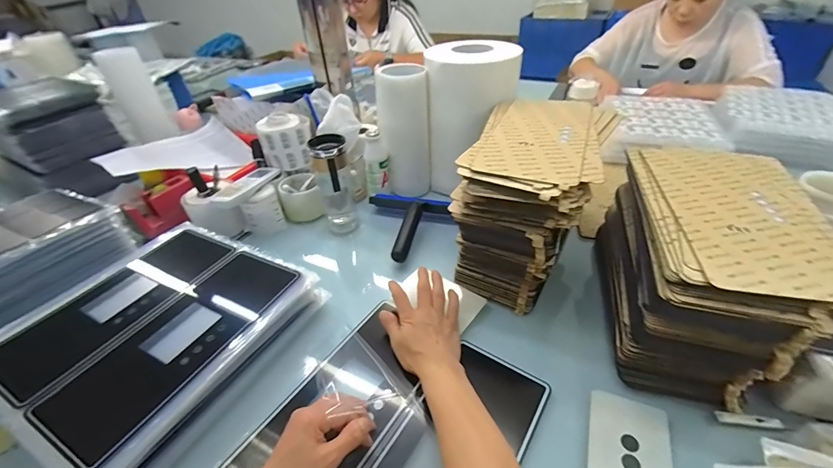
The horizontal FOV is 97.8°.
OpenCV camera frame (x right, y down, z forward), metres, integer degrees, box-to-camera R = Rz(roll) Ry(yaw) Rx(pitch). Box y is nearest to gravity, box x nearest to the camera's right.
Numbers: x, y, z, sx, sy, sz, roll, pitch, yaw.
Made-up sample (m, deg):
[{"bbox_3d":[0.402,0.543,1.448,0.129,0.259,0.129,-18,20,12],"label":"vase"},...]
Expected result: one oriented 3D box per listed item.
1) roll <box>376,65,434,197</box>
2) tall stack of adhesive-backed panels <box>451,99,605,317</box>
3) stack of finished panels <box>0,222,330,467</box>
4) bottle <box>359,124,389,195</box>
[{"bbox_3d":[-0.027,-0.216,0.771,0.099,0.249,0.096,-9,38,-6],"label":"roll"},{"bbox_3d":[0.178,-0.061,0.581,0.177,0.203,0.295,13,41,20],"label":"tall stack of adhesive-backed panels"},{"bbox_3d":[-0.350,0.130,0.503,0.307,0.070,0.319,17,44,24],"label":"stack of finished panels"},{"bbox_3d":[-0.084,-0.148,0.760,0.050,0.127,0.042,-5,38,-2],"label":"bottle"}]

